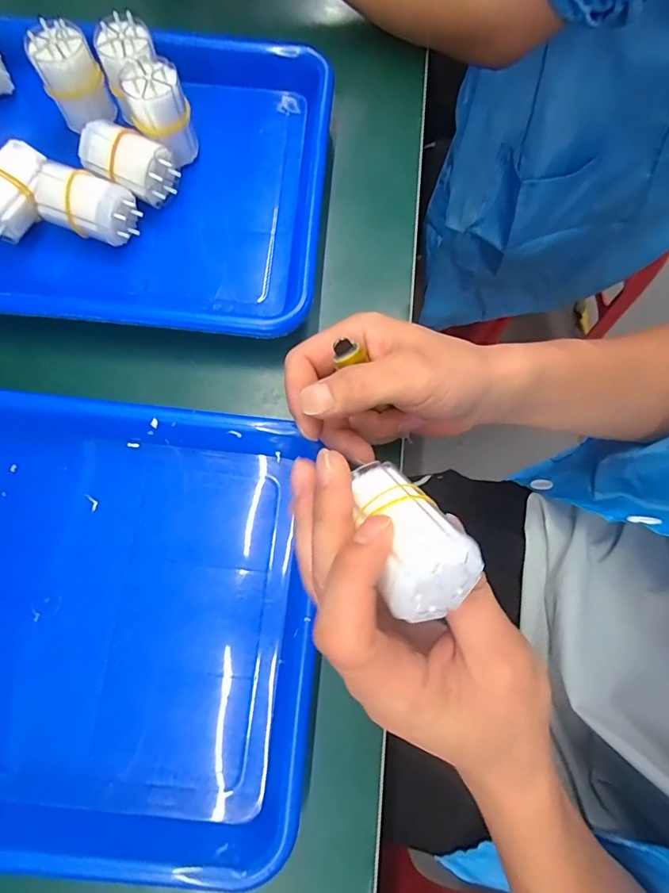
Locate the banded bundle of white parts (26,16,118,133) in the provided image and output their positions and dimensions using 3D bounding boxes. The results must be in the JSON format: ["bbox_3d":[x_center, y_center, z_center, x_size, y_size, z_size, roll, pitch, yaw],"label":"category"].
[{"bbox_3d":[-0.190,-0.267,0.343,0.040,0.056,0.032,-29,80,-8],"label":"banded bundle of white parts"}]

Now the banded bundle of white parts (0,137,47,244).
[{"bbox_3d":[-0.221,-0.173,0.326,0.034,0.035,0.063,24,78,3],"label":"banded bundle of white parts"}]

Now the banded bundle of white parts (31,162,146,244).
[{"bbox_3d":[-0.171,-0.166,0.335,0.061,0.044,0.037,18,77,2],"label":"banded bundle of white parts"}]

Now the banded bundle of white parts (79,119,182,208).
[{"bbox_3d":[-0.148,-0.201,0.346,0.062,0.044,0.036,24,78,3],"label":"banded bundle of white parts"}]

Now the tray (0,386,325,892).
[{"bbox_3d":[-0.176,0.092,0.280,0.334,0.032,0.248,5,76,1],"label":"tray"}]

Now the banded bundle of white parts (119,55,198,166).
[{"bbox_3d":[-0.124,-0.237,0.338,0.038,0.052,0.039,-28,80,-8],"label":"banded bundle of white parts"}]

